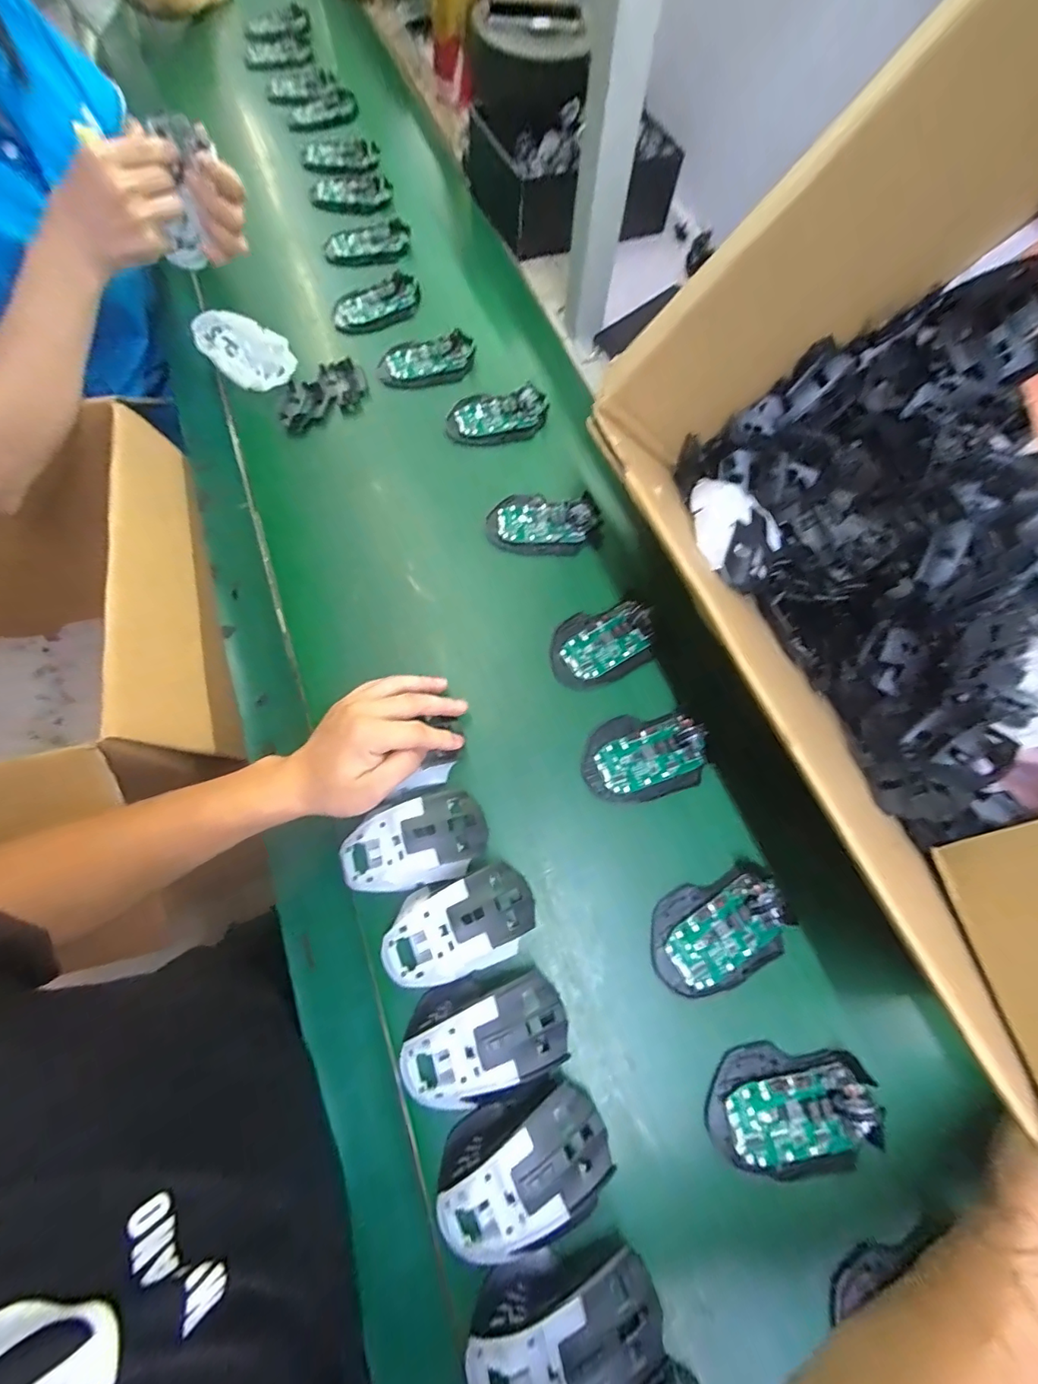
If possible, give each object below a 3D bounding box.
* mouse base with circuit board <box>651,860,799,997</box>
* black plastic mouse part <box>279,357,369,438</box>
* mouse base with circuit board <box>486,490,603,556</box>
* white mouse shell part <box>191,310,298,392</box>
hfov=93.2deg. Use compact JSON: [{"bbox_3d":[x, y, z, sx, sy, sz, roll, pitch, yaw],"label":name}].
[{"bbox_3d":[0.156,0.181,0.371,0.111,0.023,0.071,-20,72,-8],"label":"mouse base with circuit board"},{"bbox_3d":[-0.227,-0.343,0.569,0.111,0.022,0.057,-35,75,-12],"label":"black plastic mouse part"},{"bbox_3d":[0.026,-0.177,0.503,0.114,0.022,0.067,3,70,0],"label":"mouse base with circuit board"},{"bbox_3d":[-0.316,-0.395,0.569,0.110,0.038,0.070,26,72,8],"label":"white mouse shell part"}]

